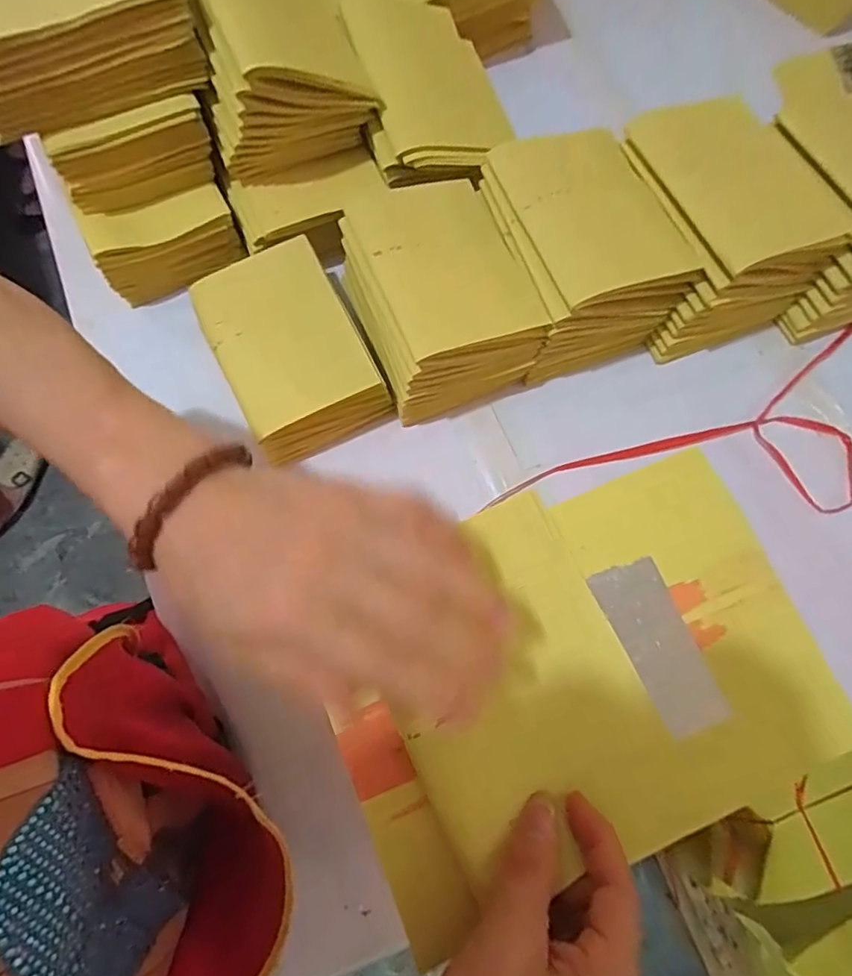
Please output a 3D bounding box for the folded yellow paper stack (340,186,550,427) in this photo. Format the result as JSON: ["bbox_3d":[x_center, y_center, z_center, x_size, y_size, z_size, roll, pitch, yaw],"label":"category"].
[{"bbox_3d":[0.009,-0.163,0.489,0.126,0.094,0.173,-21,75,-5],"label":"folded yellow paper stack"}]

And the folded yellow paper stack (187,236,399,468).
[{"bbox_3d":[-0.117,-0.118,0.491,0.116,0.051,0.161,-27,75,-7],"label":"folded yellow paper stack"}]

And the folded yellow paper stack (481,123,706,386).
[{"bbox_3d":[0.129,-0.201,0.490,0.133,0.100,0.168,-14,74,-3],"label":"folded yellow paper stack"}]

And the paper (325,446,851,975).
[{"bbox_3d":[0.068,0.086,0.269,0.221,0.020,0.158,-23,75,-6],"label":"paper"}]

